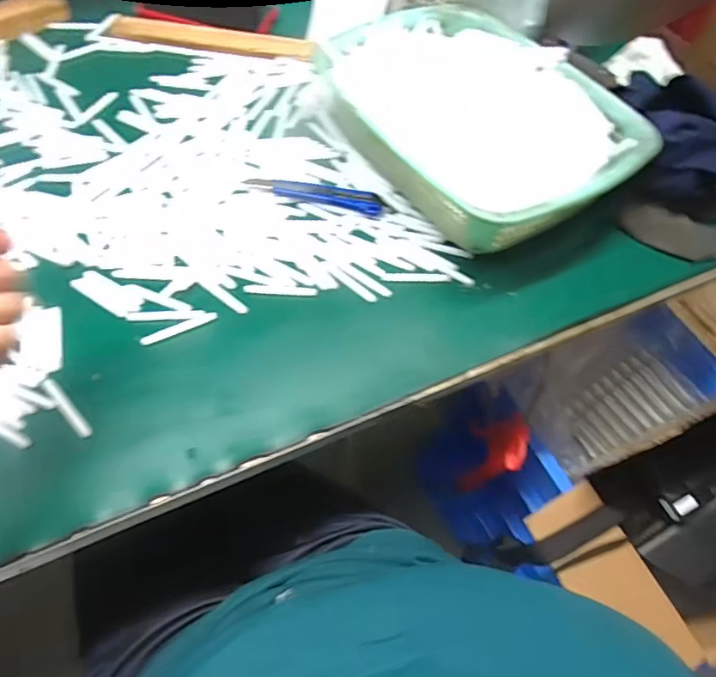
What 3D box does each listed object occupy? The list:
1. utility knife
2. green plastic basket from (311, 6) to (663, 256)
[{"bbox_3d":[-0.038,-0.144,0.502,0.141,0.009,0.028,16,60,5],"label":"utility knife"},{"bbox_3d":[0.118,-0.209,0.509,0.215,0.081,0.278,-26,65,-18],"label":"green plastic basket"}]

